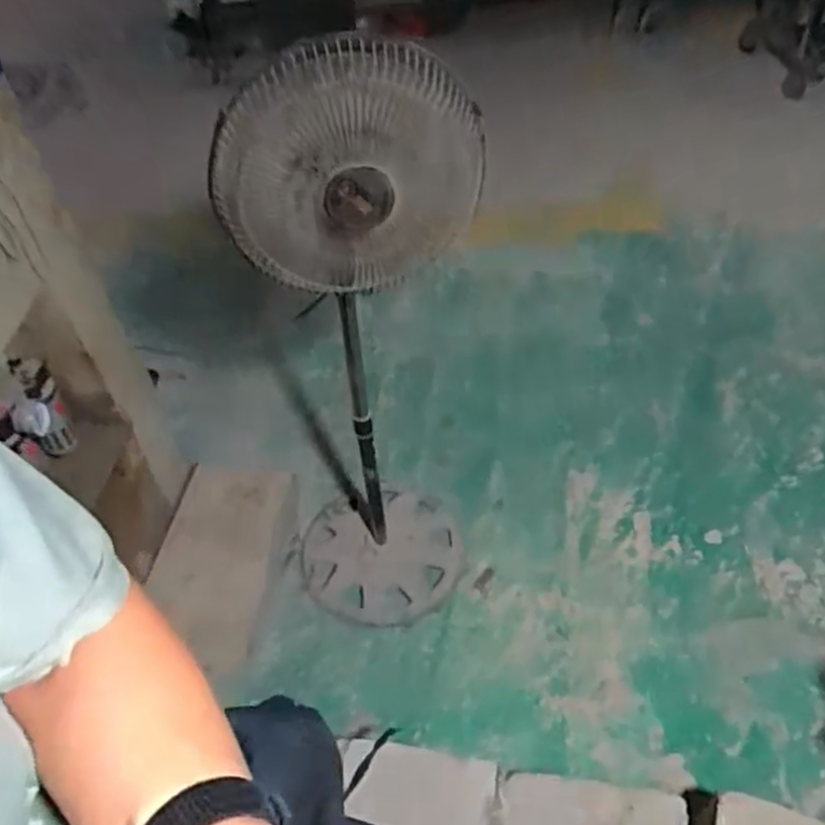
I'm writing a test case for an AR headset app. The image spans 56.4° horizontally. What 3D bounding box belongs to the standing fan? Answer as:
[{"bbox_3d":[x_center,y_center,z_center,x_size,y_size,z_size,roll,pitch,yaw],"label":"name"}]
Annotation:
[{"bbox_3d":[-0.077,-0.033,1.085,0.296,0.972,0.268,-18,48,-10],"label":"standing fan"}]

